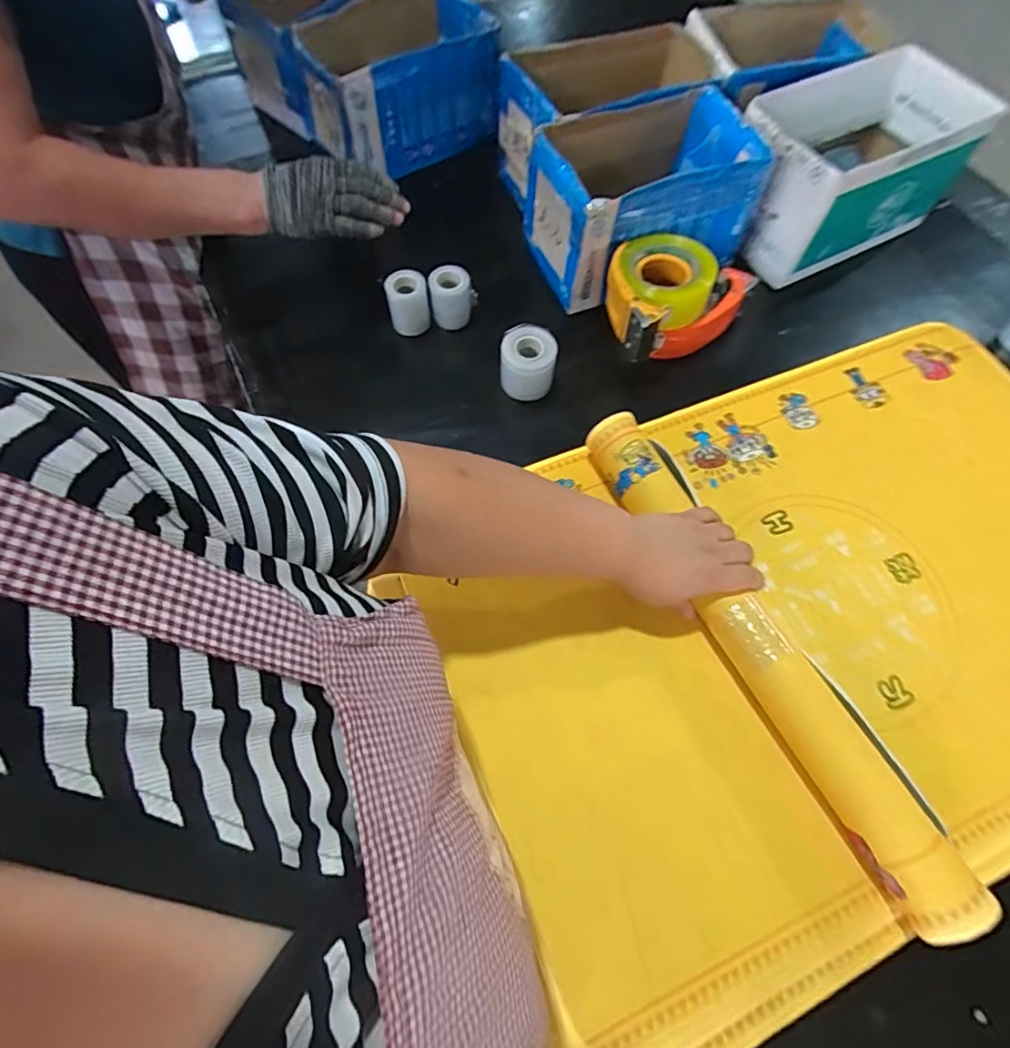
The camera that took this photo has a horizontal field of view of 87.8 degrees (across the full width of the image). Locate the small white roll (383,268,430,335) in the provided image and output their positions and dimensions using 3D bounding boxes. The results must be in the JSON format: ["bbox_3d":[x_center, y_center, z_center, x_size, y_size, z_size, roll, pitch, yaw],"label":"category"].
[{"bbox_3d":[-0.129,-0.294,0.697,0.051,0.077,0.041,-14,65,-7],"label":"small white roll"}]

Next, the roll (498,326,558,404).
[{"bbox_3d":[0.027,-0.198,0.654,0.065,0.069,0.060,0,64,0],"label":"roll"}]

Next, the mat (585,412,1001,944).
[{"bbox_3d":[0.226,0.098,0.483,0.061,0.046,0.502,-25,70,-12],"label":"mat"}]

